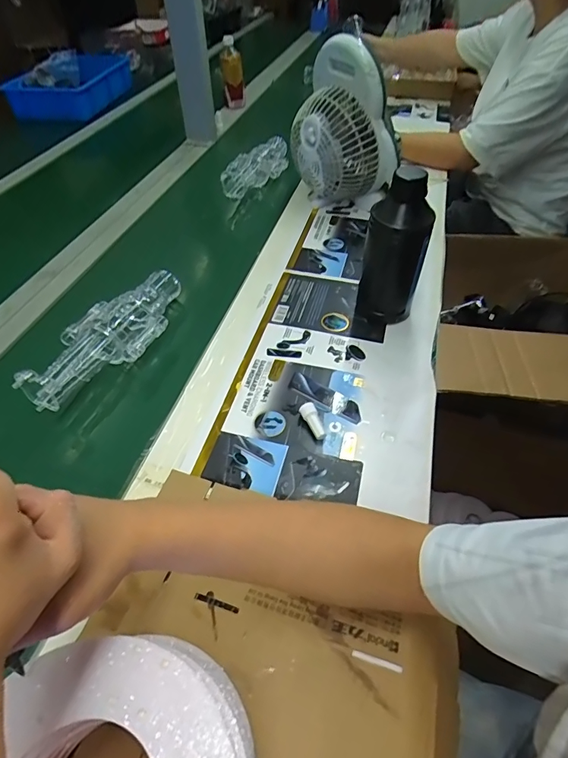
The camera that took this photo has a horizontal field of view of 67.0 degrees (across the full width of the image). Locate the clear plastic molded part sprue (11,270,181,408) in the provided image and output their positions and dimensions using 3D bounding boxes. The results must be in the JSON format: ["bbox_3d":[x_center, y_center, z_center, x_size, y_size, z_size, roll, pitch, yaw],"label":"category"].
[{"bbox_3d":[-0.257,-0.071,0.640,0.122,0.062,0.298,17,51,16],"label":"clear plastic molded part sprue"}]

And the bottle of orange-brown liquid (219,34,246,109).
[{"bbox_3d":[-0.164,-0.970,1.359,0.068,0.196,0.058,-13,28,-9],"label":"bottle of orange-brown liquid"}]

